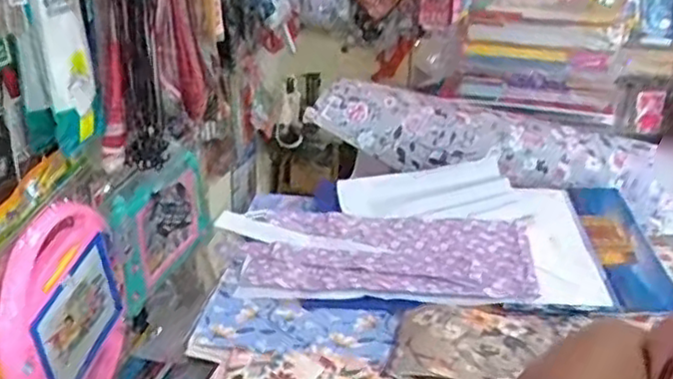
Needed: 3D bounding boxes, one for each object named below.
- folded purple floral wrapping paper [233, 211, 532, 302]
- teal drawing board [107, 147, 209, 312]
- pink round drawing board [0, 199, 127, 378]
[{"bbox_3d":[0.061,0.072,0.804,0.324,0.012,0.157,1,29,1],"label":"folded purple floral wrapping paper"},{"bbox_3d":[-0.272,0.057,1.154,0.025,0.183,0.263,8,24,15],"label":"teal drawing board"},{"bbox_3d":[-0.335,0.159,0.891,0.032,0.267,0.261,4,24,6],"label":"pink round drawing board"}]

